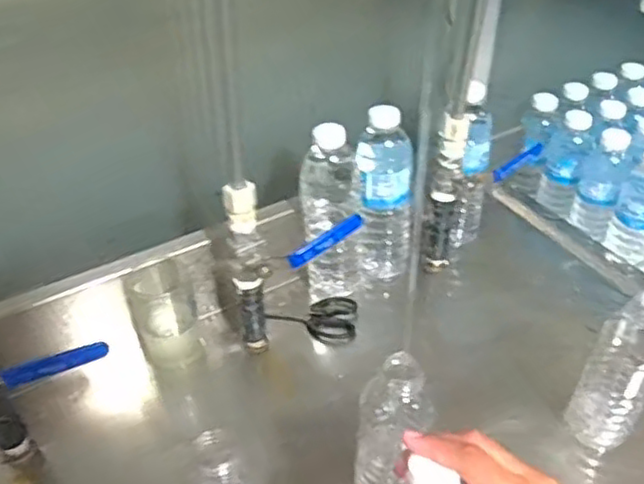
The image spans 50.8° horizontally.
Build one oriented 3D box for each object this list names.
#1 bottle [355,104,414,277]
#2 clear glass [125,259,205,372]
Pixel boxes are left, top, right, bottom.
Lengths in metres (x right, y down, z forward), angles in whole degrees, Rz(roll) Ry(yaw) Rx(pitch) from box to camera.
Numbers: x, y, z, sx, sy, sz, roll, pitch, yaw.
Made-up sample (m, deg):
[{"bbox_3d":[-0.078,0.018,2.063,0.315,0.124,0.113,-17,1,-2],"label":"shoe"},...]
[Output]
[{"bbox_3d":[0.070,-0.052,0.762,0.060,0.201,0.056,2,38,4],"label":"bottle"},{"bbox_3d":[-0.159,0.077,0.700,0.058,0.100,0.051,-19,42,-21],"label":"clear glass"}]

